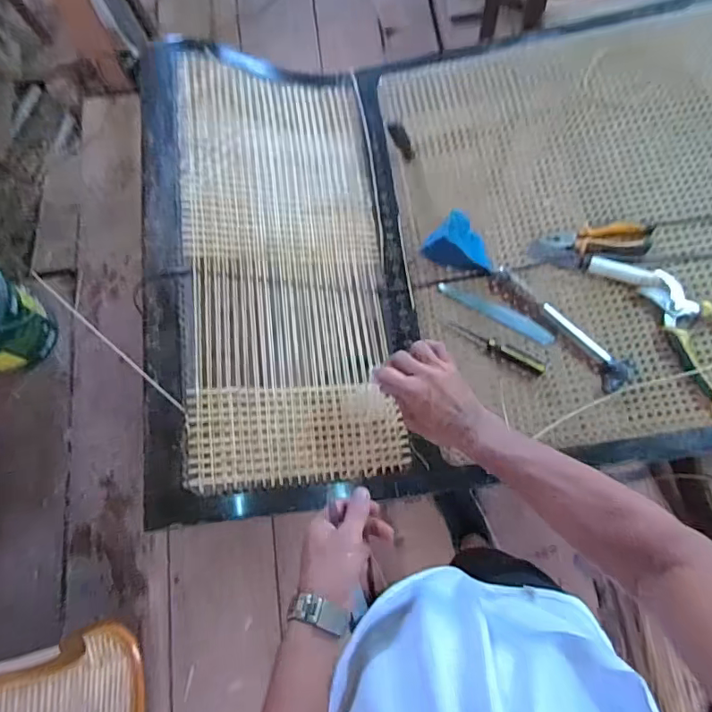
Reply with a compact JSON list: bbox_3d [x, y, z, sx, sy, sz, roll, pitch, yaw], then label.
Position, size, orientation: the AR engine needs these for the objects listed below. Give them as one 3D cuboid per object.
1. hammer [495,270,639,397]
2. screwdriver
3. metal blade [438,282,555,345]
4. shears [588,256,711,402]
[{"bbox_3d":[0.294,-0.048,0.734,0.045,0.024,0.237,-39,75,-10],"label":"hammer"},{"bbox_3d":[0.204,-0.014,0.741,0.148,0.020,0.019,29,75,16],"label":"screwdriver"},{"bbox_3d":[0.209,-0.067,0.761,0.182,0.004,0.026,30,83,15],"label":"metal blade"},{"bbox_3d":[0.439,-0.061,0.709,0.244,0.032,0.127,43,78,14],"label":"shears"}]

